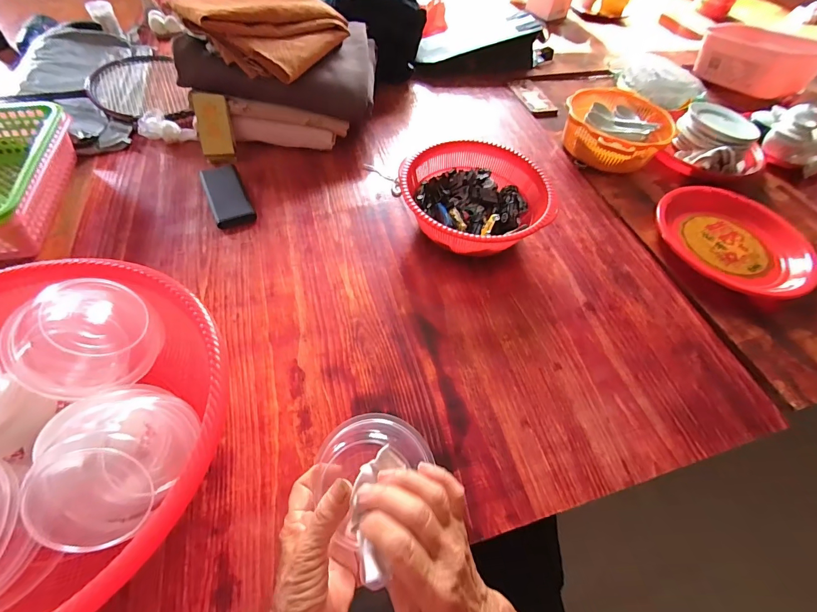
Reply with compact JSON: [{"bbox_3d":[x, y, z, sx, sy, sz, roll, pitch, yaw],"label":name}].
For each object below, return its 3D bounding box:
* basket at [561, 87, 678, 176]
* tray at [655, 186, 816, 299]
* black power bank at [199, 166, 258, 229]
[{"bbox_3d":[0.438,-0.380,0.785,0.202,0.079,0.270,26,58,13],"label":"basket"},{"bbox_3d":[0.570,-0.115,0.643,0.241,0.042,0.241,2,55,-3],"label":"tray"},{"bbox_3d":[-0.315,-0.193,0.641,0.063,0.014,0.152,-22,60,-18],"label":"black power bank"}]

